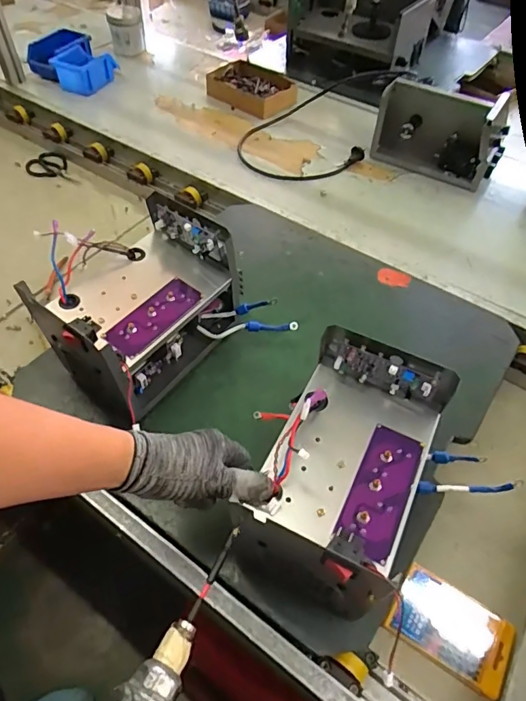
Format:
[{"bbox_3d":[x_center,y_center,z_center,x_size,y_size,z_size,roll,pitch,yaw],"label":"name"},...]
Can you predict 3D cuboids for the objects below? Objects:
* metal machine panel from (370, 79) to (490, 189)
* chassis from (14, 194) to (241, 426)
[{"bbox_3d":[0.369,-0.472,1.030,0.253,0.134,0.094,23,55,15],"label":"metal machine panel"},{"bbox_3d":[-0.168,-0.051,0.665,0.175,0.192,0.244,26,56,17],"label":"chassis"}]

